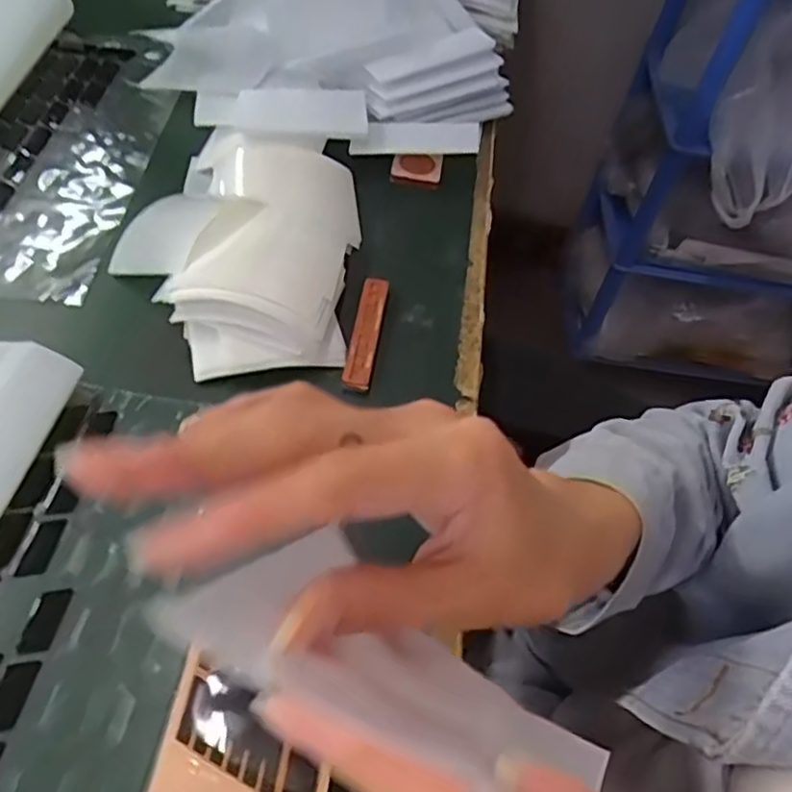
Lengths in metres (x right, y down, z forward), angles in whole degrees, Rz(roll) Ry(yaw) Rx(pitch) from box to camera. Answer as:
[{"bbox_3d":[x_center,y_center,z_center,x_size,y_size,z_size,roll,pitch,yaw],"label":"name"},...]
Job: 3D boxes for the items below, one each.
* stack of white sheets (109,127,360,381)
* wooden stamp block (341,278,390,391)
[{"bbox_3d":[-0.078,-0.084,0.350,0.113,0.029,0.164,1,55,-7],"label":"stack of white sheets"},{"bbox_3d":[-0.014,-0.032,0.332,0.014,0.006,0.067,10,54,0],"label":"wooden stamp block"}]

